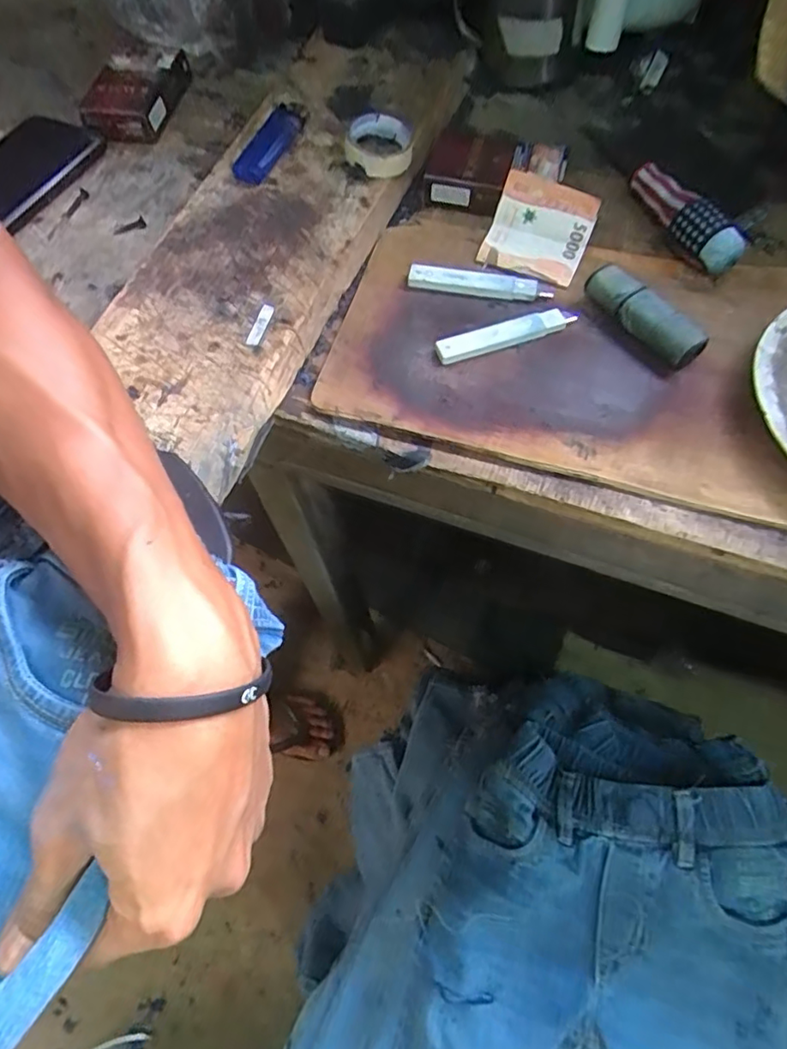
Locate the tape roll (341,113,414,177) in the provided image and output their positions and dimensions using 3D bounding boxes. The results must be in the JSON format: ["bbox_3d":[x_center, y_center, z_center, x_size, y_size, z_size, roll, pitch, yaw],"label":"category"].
[{"bbox_3d":[-0.011,-0.272,0.420,0.049,0.016,0.047,-1,64,2],"label":"tape roll"}]

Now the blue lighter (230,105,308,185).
[{"bbox_3d":[-0.090,-0.281,0.432,0.028,0.015,0.079,18,67,11],"label":"blue lighter"}]

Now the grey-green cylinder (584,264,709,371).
[{"bbox_3d":[0.154,-0.130,0.363,0.021,0.020,0.080,-39,69,-15],"label":"grey-green cylinder"}]

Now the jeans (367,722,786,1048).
[{"bbox_3d":[0.157,0.474,0.514,0.378,0.238,0.542,14,66,9],"label":"jeans"}]

